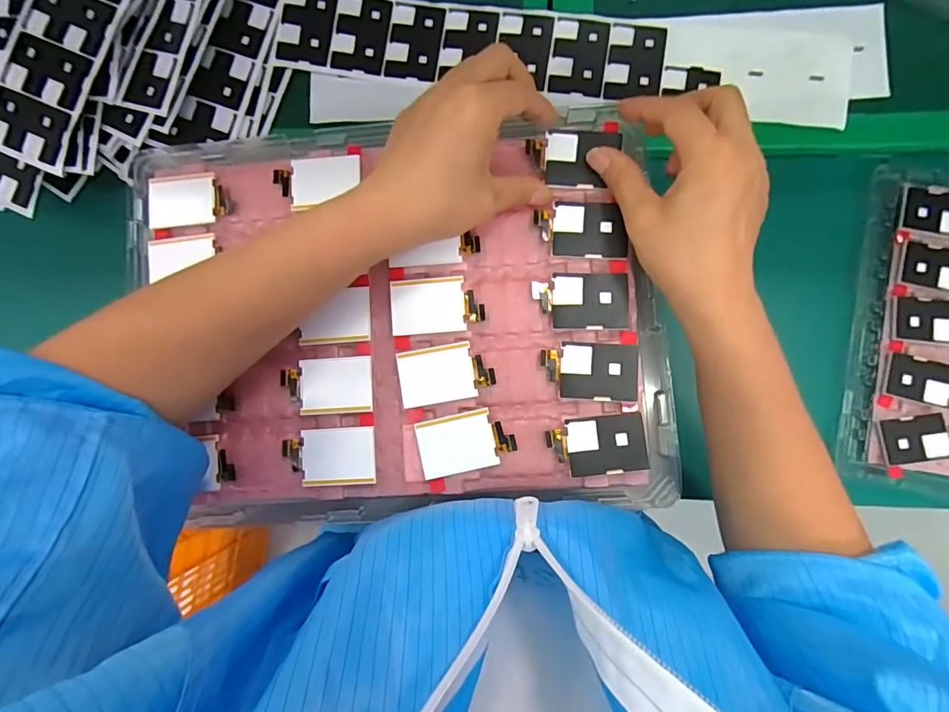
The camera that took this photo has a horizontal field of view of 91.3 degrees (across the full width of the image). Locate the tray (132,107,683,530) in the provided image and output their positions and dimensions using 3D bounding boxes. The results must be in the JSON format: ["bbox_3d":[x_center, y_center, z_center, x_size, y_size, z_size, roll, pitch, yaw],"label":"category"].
[{"bbox_3d":[-0.051,-0.025,0.303,0.348,0.030,0.259,-4,87,5],"label":"tray"}]

